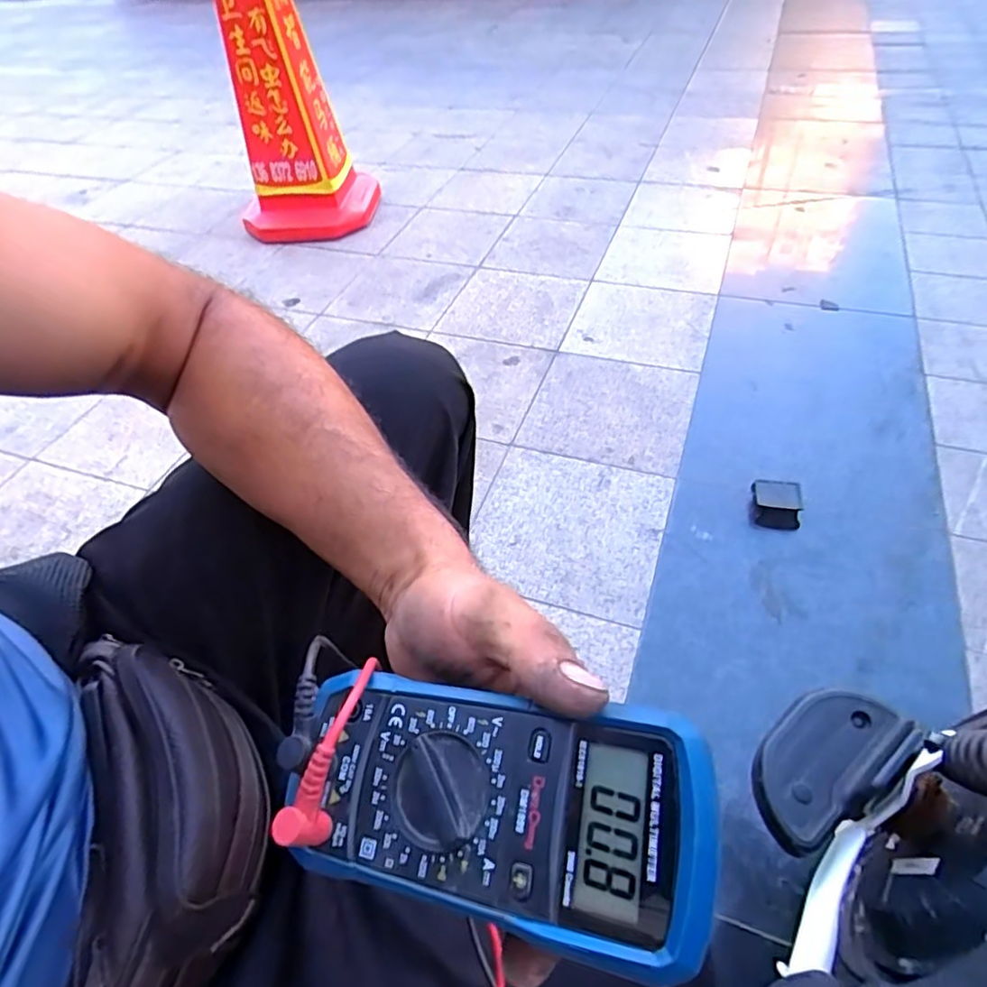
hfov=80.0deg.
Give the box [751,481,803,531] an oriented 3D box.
[{"bbox_3d":[0.453,0.015,0.940,0.067,0.029,0.089,8,50,11],"label":"box"}]

